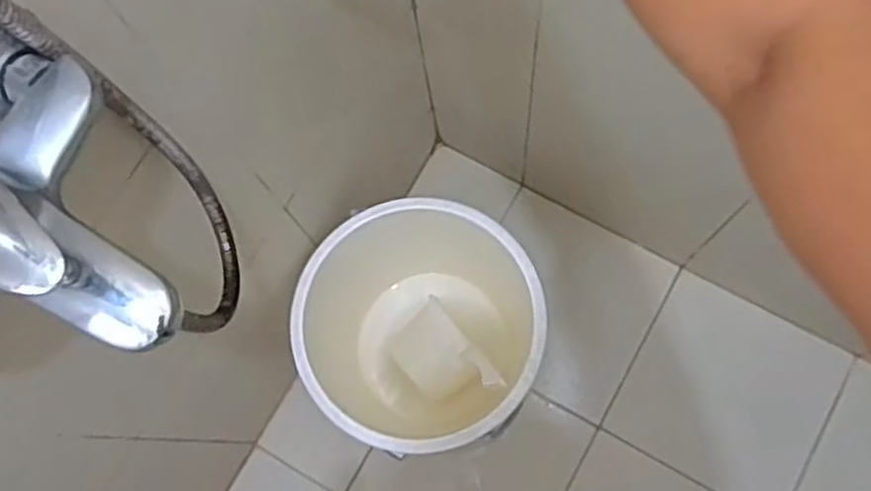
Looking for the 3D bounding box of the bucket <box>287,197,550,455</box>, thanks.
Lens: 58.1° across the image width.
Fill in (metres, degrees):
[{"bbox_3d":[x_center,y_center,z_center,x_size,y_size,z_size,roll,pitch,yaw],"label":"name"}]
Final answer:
[{"bbox_3d":[-0.020,0.127,1.157,0.319,0.315,0.321,-1,75,4],"label":"bucket"}]

